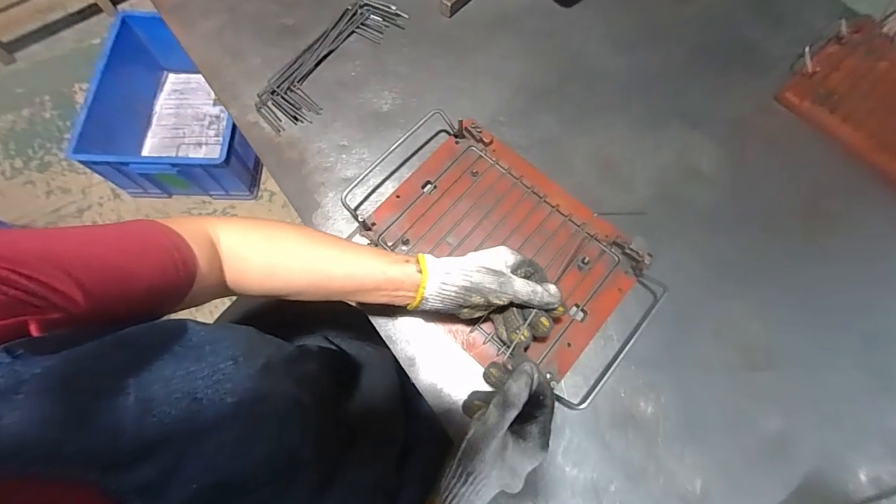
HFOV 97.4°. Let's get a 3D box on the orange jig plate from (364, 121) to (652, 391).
[{"bbox_3d":[0.065,-0.004,0.486,0.299,0.028,0.230,41,72,12],"label":"orange jig plate"}]

